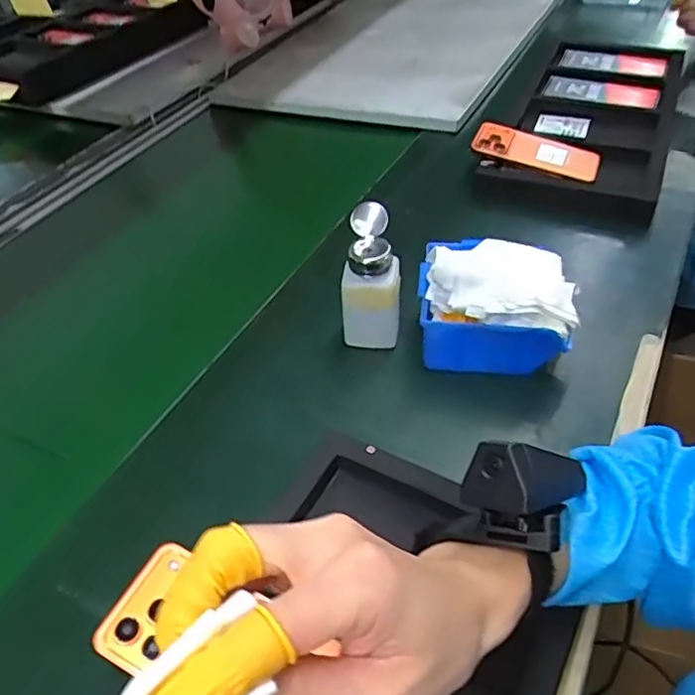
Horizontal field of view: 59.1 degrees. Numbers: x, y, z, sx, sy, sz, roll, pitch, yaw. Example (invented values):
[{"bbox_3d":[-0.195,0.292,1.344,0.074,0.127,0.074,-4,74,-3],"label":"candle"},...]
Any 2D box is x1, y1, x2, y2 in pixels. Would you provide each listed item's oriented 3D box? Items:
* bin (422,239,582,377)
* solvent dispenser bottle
[{"bbox_3d":[0.140,-0.040,0.586,0.140,0.106,0.106,4,44,11],"label":"bin"},{"bbox_3d":[0.024,-0.062,0.589,0.056,0.137,0.057,-1,43,5],"label":"solvent dispenser bottle"}]

